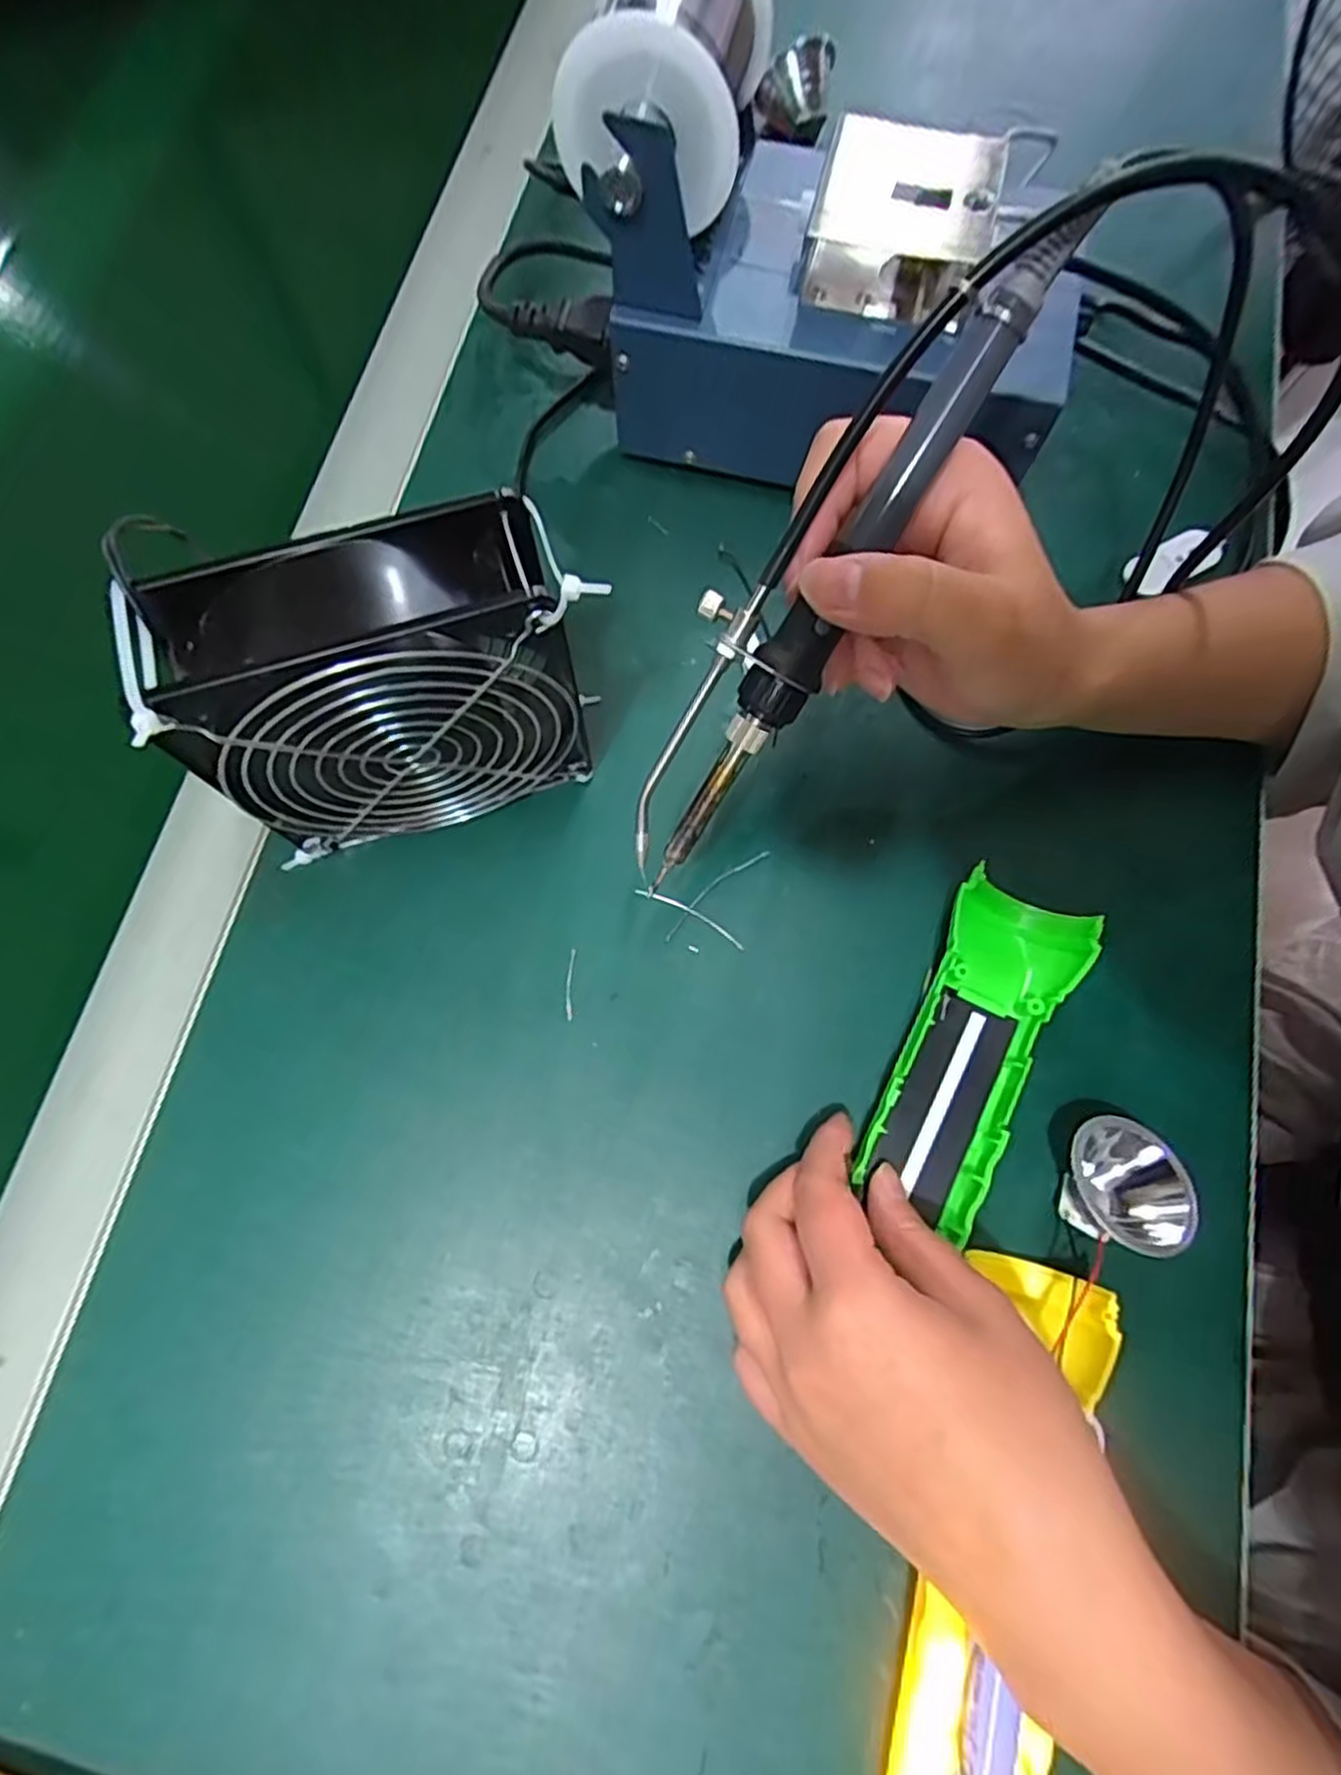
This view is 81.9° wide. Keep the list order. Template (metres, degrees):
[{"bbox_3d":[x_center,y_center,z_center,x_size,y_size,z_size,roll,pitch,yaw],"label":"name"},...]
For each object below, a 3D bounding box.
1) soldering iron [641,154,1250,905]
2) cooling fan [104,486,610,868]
[{"bbox_3d":[0.048,-0.091,0.217,0.044,0.028,0.210,38,112,9],"label":"soldering iron"},{"bbox_3d":[-0.092,-0.064,0.268,0.130,0.121,0.055,-18,75,-6],"label":"cooling fan"}]

